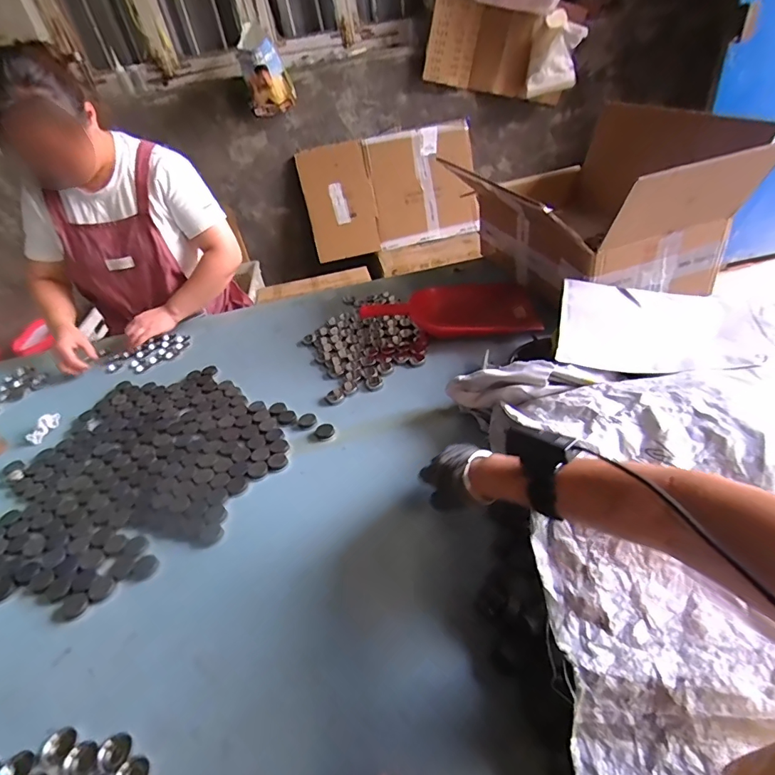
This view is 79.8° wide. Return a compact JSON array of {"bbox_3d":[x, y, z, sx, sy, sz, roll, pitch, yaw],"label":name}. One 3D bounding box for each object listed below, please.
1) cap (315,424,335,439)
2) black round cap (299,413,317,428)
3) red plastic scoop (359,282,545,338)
[{"bbox_3d":[-0.116,0.079,0.847,0.032,0.014,0.030,-5,38,4],"label":"cap"},{"bbox_3d":[-0.151,0.062,0.871,0.033,0.006,0.035,-5,38,4],"label":"black round cap"},{"bbox_3d":[0.150,-0.179,1.066,0.384,0.084,0.163,6,41,20],"label":"red plastic scoop"}]

